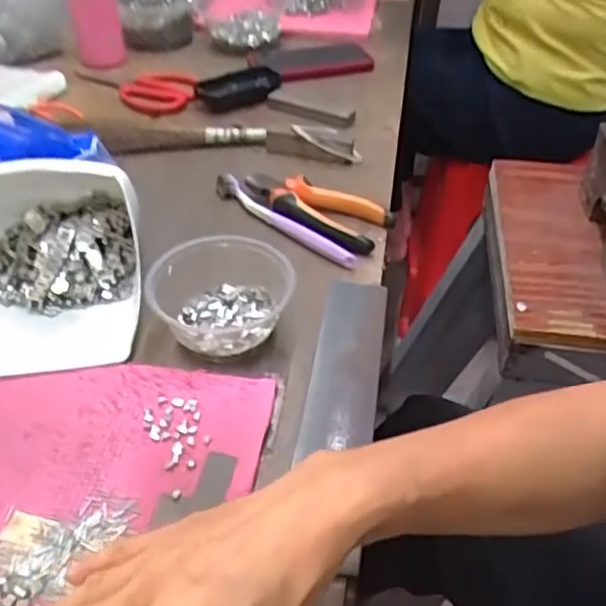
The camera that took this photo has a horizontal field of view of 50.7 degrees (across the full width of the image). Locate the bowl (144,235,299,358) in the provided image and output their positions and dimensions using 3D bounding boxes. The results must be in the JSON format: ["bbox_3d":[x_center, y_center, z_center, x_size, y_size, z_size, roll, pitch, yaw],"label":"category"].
[{"bbox_3d":[-0.063,-0.005,0.487,0.112,0.046,0.091,8,43,8],"label":"bowl"}]

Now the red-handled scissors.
[{"bbox_3d":[-0.132,-0.271,0.827,0.203,0.034,0.077,-5,42,-6],"label":"red-handled scissors"}]

